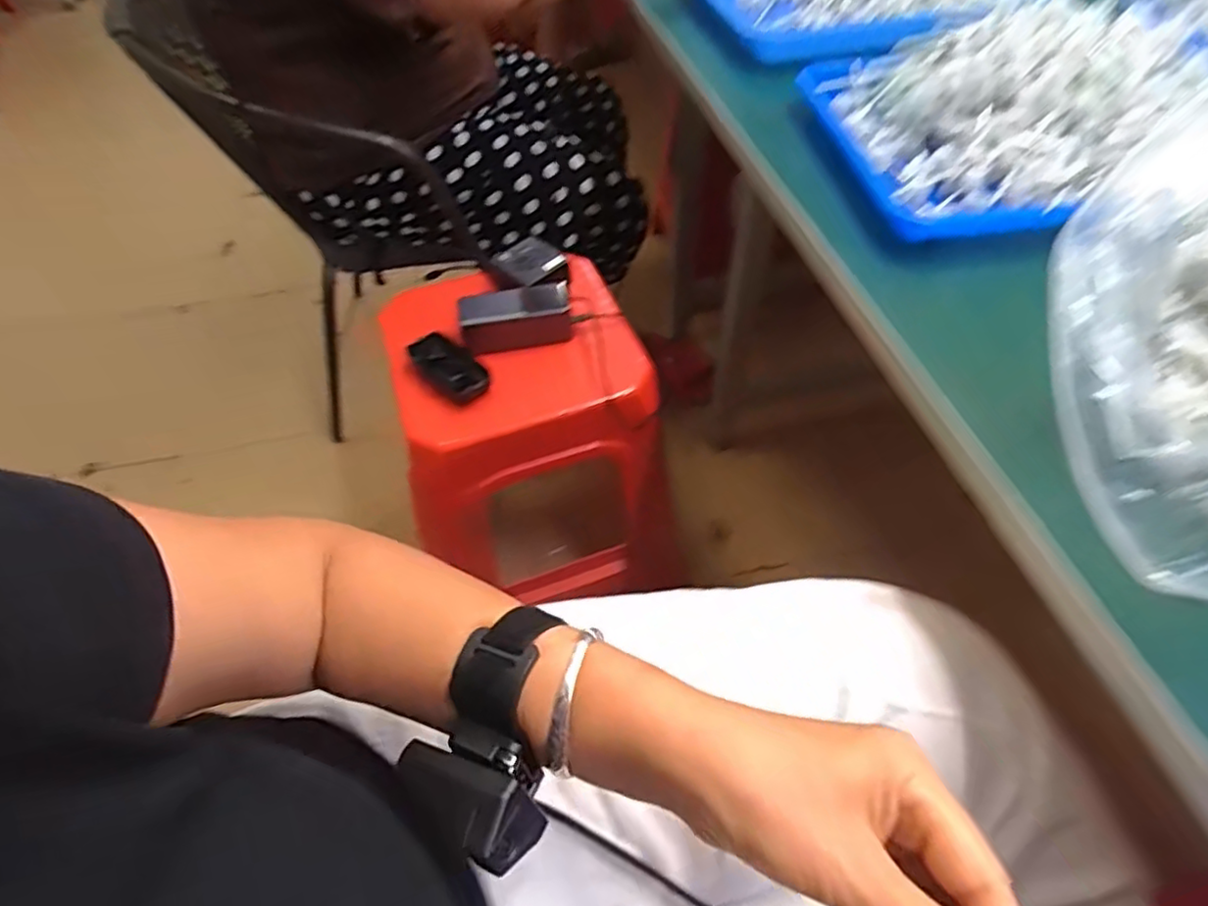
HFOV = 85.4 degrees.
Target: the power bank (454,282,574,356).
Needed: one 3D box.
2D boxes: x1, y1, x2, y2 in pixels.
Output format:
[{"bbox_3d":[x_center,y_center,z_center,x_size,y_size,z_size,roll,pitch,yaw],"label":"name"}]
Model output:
[{"bbox_3d":[-0.106,-0.164,0.789,0.130,0.051,0.058,-11,53,-6],"label":"power bank"}]

